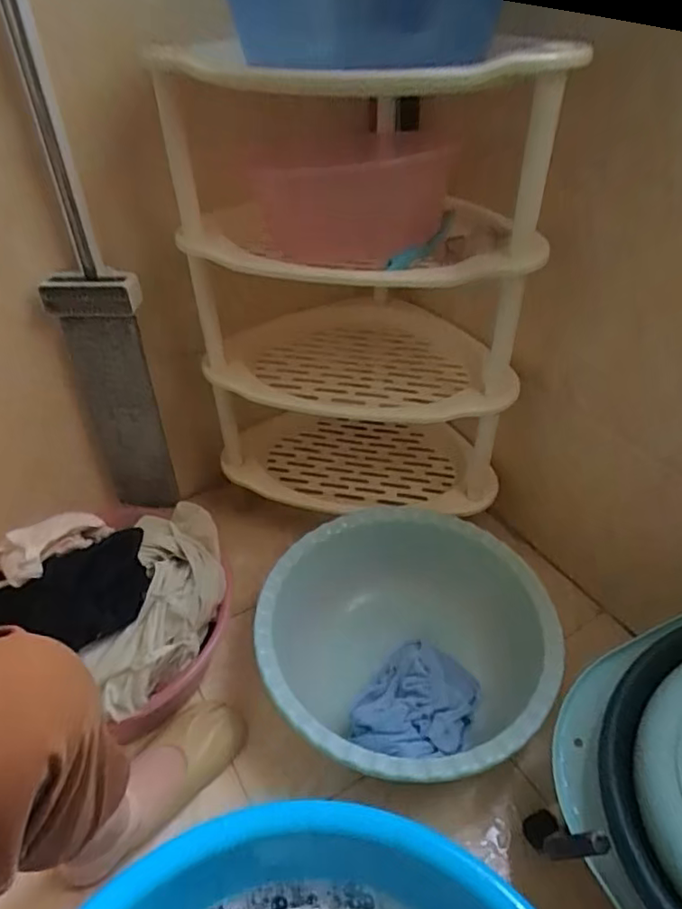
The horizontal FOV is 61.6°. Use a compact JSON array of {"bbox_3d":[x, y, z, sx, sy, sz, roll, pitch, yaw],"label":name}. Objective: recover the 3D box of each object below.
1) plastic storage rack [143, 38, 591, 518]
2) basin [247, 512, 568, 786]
[{"bbox_3d":[0.012,-0.209,0.837,0.446,0.610,0.301,-1,39,-1],"label":"plastic storage rack"},{"bbox_3d":[0.081,0.246,0.754,0.361,0.139,0.355,-1,39,0],"label":"basin"}]

